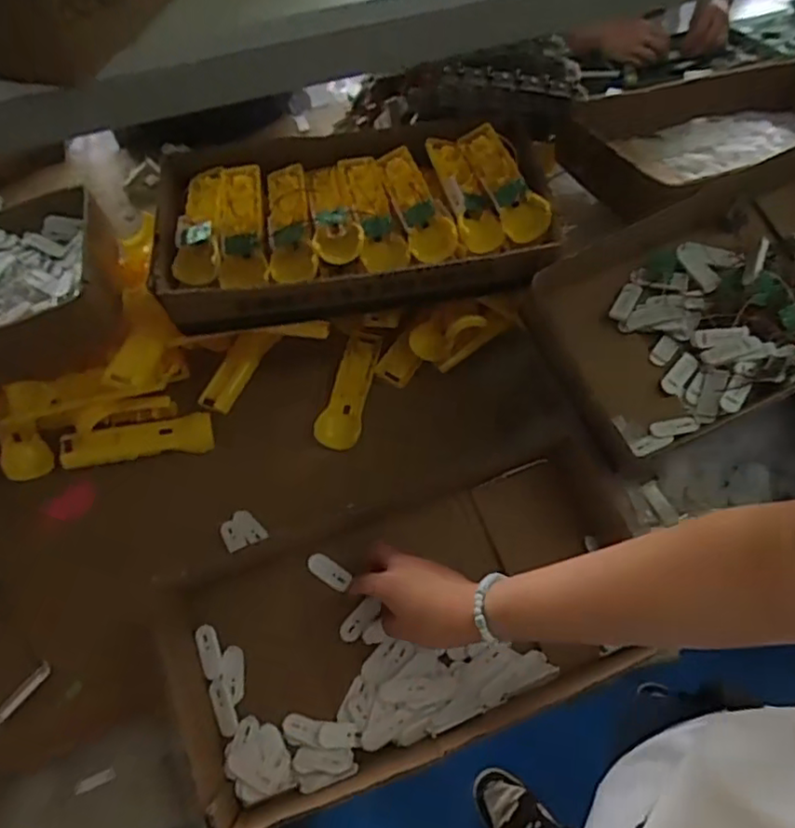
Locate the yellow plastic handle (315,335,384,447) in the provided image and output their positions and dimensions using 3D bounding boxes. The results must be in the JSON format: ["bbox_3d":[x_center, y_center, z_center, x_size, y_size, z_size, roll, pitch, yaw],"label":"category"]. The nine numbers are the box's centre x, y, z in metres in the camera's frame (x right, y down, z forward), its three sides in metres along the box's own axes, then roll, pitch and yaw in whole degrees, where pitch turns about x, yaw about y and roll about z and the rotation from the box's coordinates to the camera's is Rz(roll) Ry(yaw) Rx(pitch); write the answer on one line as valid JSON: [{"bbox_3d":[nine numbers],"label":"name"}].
[{"bbox_3d":[-0.056,-0.031,0.763,0.049,0.028,0.158,7,59,7],"label":"yellow plastic handle"}]

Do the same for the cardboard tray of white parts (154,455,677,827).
[{"bbox_3d":[0.004,0.195,0.606,0.440,0.056,0.239,-18,59,-8],"label":"cardboard tray of white parts"}]

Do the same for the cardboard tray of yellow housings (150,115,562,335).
[{"bbox_3d":[-0.035,-0.235,0.730,0.445,0.074,0.277,-8,58,-2],"label":"cardboard tray of yellow housings"}]

